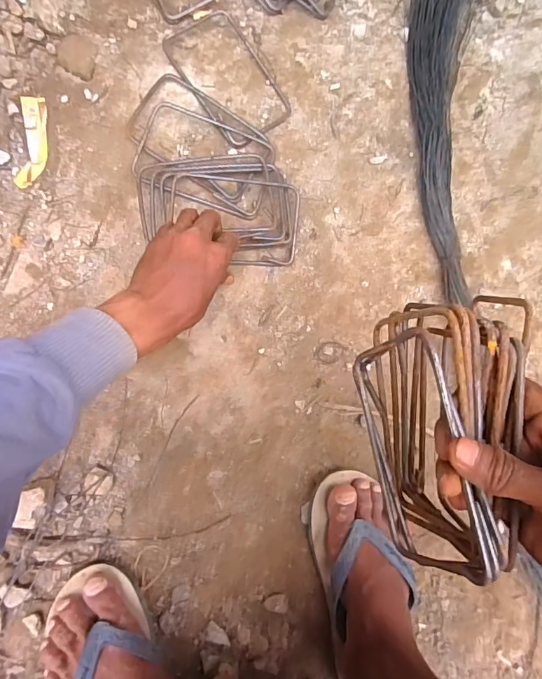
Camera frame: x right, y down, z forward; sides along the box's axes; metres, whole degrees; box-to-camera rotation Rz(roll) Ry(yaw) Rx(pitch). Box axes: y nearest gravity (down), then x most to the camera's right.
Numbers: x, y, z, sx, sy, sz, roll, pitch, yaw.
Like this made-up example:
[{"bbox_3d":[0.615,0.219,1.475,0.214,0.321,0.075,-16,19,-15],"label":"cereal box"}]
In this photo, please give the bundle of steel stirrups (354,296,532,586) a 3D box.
[{"bbox_3d":[0.107,0.066,0.307,0.067,0.115,0.170,0,86,-8],"label":"bundle of steel stirrups"}]

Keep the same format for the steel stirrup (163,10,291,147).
[{"bbox_3d":[-0.052,-0.311,0.541,0.093,0.012,0.161,-35,91,-9],"label":"steel stirrup"}]

